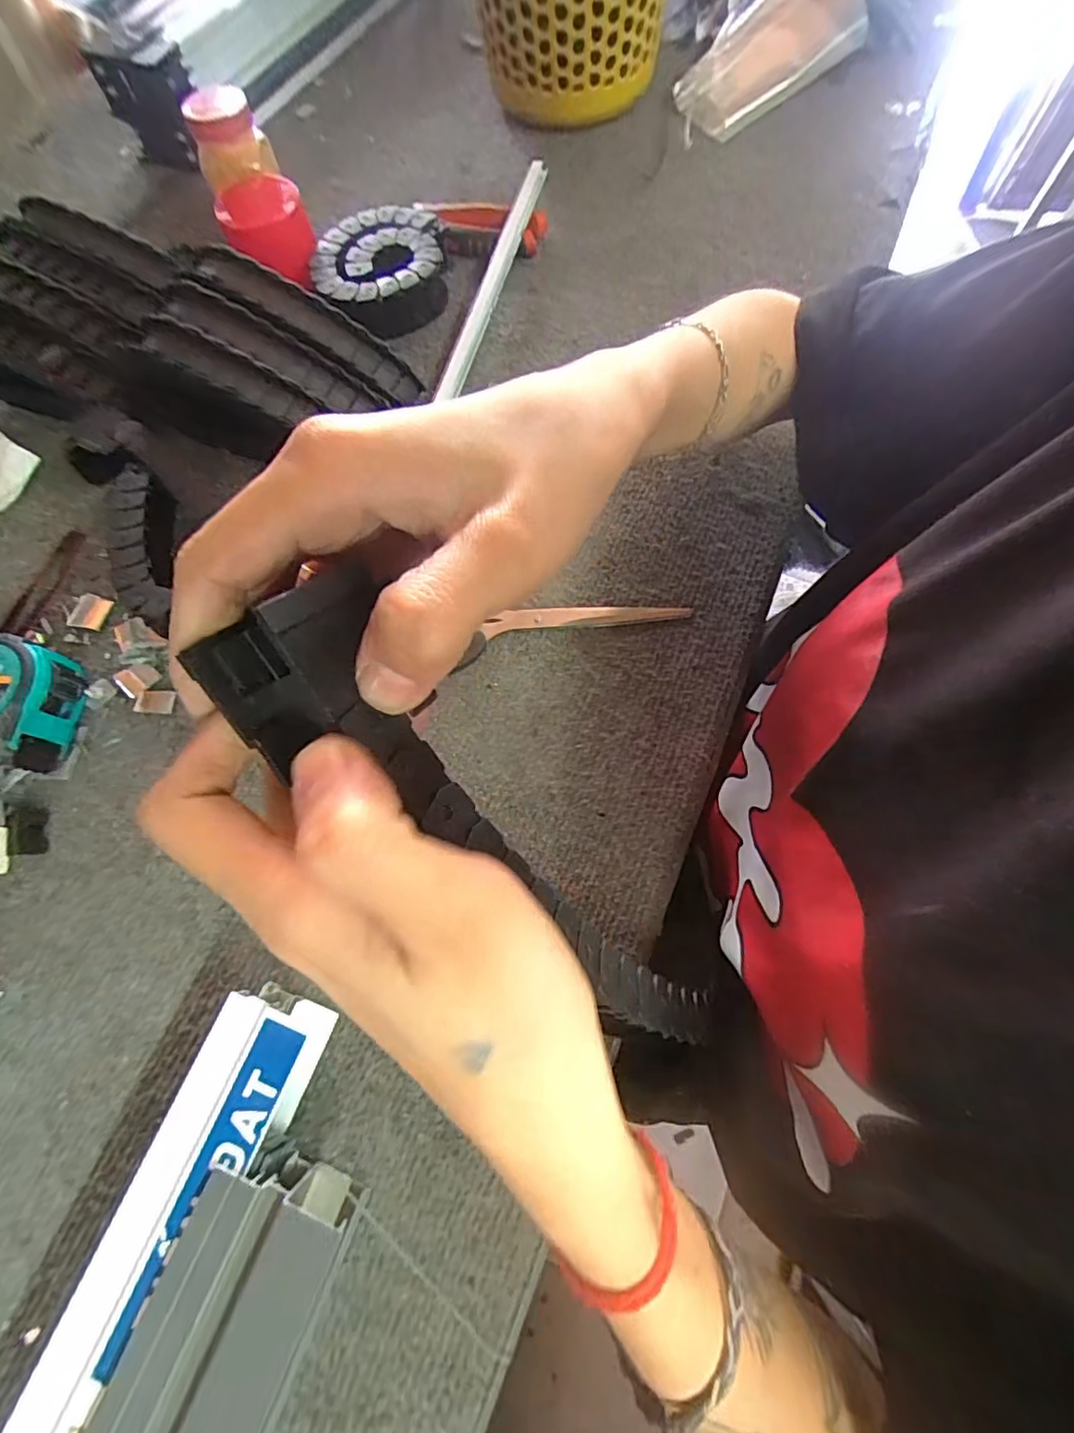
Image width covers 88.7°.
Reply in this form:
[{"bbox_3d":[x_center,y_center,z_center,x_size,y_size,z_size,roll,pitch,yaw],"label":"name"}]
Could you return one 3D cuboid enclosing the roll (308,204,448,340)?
[{"bbox_3d":[-0.118,-0.339,0.418,0.092,0.032,0.099,-1,70,2],"label":"roll"}]

